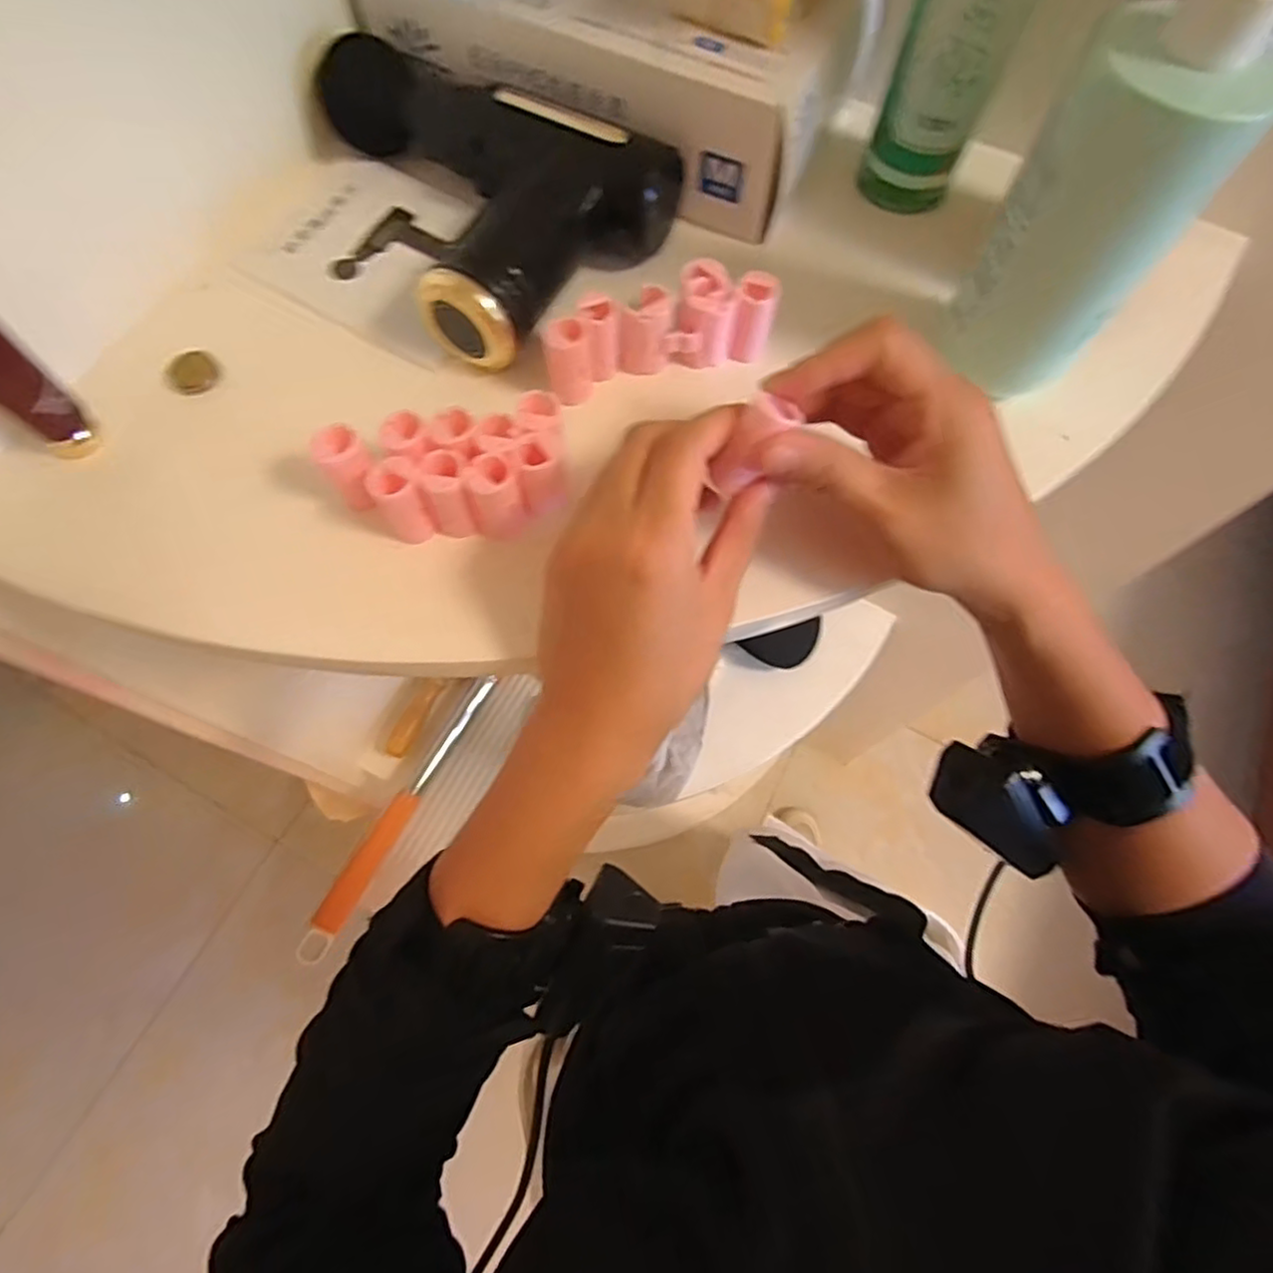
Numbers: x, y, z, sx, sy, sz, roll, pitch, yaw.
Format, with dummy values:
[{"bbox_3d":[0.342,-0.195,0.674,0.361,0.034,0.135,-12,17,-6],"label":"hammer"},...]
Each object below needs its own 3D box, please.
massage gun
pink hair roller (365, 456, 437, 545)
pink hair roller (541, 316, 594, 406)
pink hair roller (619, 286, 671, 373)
[{"bbox_3d":[-0.088,-0.220,0.321,0.189,0.044,0.140,36,71,13],"label":"massage gun"},{"bbox_3d":[-0.092,-0.053,0.267,0.017,0.033,0.017,-22,69,-10],"label":"pink hair roller"},{"bbox_3d":[-0.029,-0.117,0.293,0.019,0.031,0.023,-8,68,-5],"label":"pink hair roller"},{"bbox_3d":[0.003,-0.136,0.303,0.021,0.034,0.017,3,67,0],"label":"pink hair roller"}]

